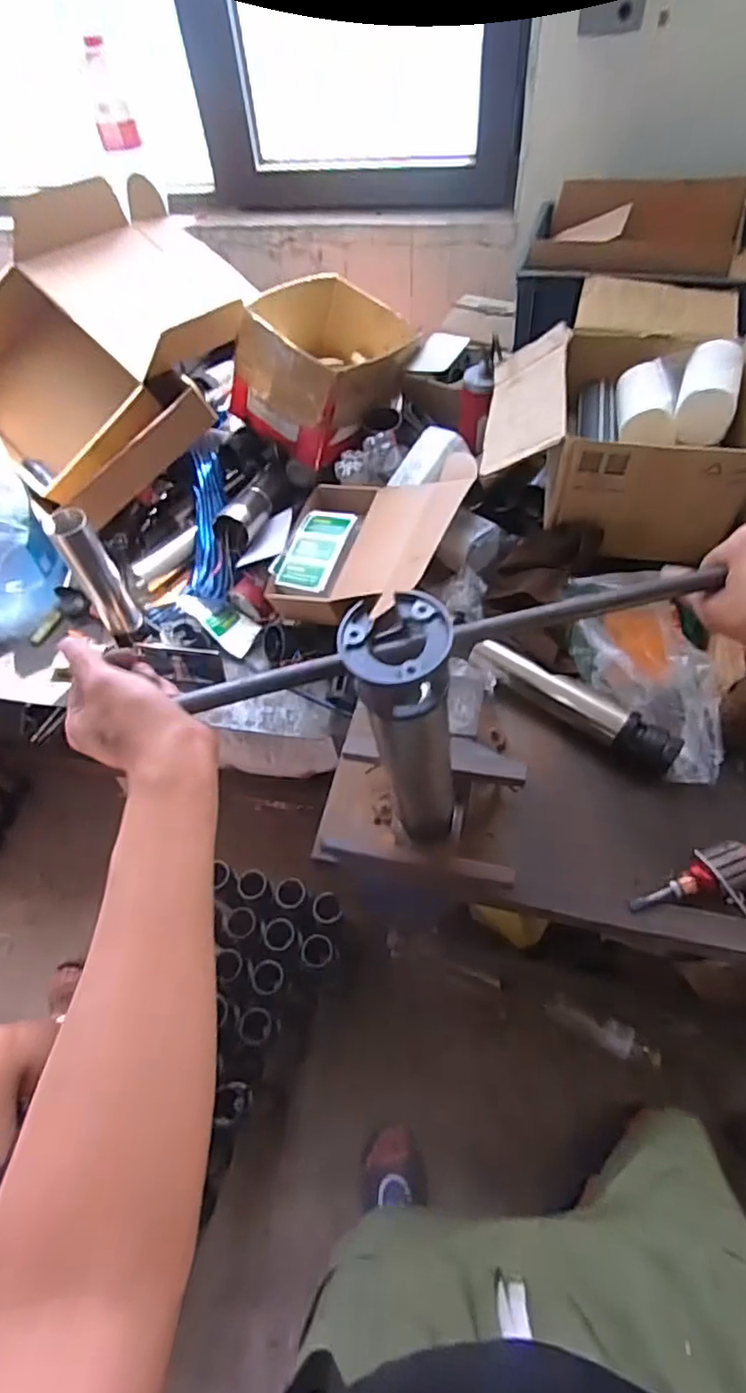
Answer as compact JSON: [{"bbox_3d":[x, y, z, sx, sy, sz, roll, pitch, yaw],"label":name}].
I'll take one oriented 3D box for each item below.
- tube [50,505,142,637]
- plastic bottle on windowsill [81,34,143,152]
[{"bbox_3d":[-0.474,-0.205,1.067,0.066,0.246,0.058,-21,59,-10],"label":"tube"},{"bbox_3d":[-0.548,-1.242,1.275,0.082,0.152,0.061,-18,58,-8],"label":"plastic bottle on windowsill"}]

